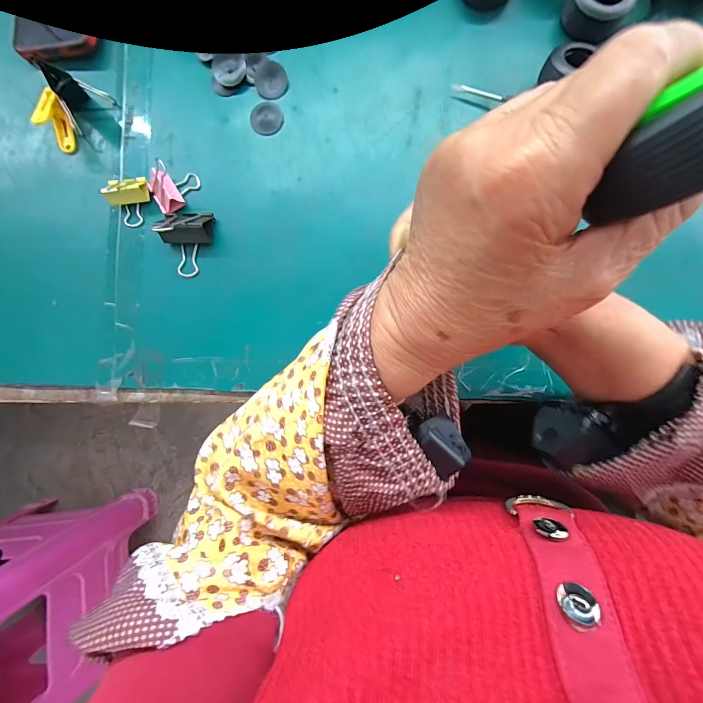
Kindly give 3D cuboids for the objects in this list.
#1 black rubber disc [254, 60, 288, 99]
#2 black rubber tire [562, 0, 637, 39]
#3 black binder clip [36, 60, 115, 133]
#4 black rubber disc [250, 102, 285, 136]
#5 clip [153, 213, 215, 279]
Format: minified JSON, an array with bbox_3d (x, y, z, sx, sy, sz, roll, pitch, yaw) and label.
[{"bbox_3d":[-0.070,-0.237,0.282,0.030,0.006,0.027,43,89,6],"label":"black rubber disc"},{"bbox_3d":[0.197,-0.279,0.261,0.046,0.029,0.037,27,87,6],"label":"black rubber tire"},{"bbox_3d":[-0.242,-0.224,0.277,0.027,0.043,0.043,42,88,6],"label":"black binder clip"},{"bbox_3d":[-0.073,-0.202,0.281,0.027,0.004,0.028,0,85,4],"label":"black rubber disc"},{"bbox_3d":[-0.139,-0.091,0.266,0.040,0.026,0.052,2,85,4],"label":"clip"}]

